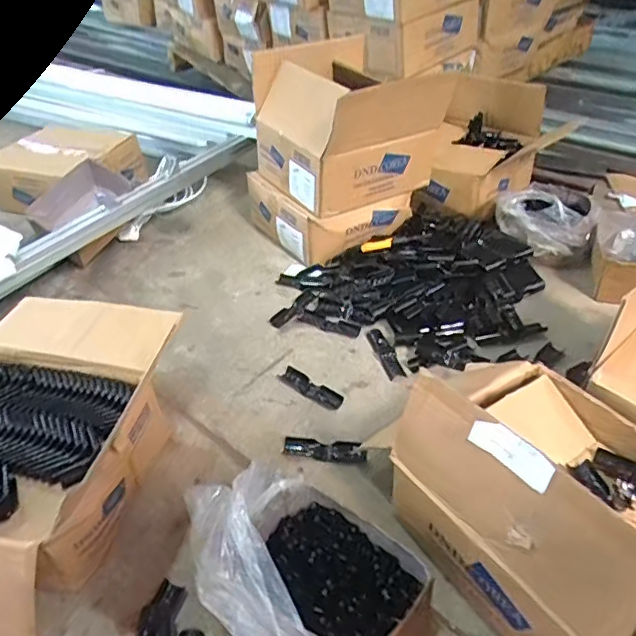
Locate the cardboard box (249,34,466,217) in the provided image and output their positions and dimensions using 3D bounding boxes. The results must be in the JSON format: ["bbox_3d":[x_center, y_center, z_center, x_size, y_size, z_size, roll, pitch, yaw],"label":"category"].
[{"bbox_3d":[0.089,-0.436,1.281,0.403,0.260,0.321,-20,41,-21],"label":"cardboard box"}]

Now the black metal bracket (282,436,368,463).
[{"bbox_3d":[0.011,0.200,0.881,0.126,0.022,0.030,3,39,8],"label":"black metal bracket"}]

